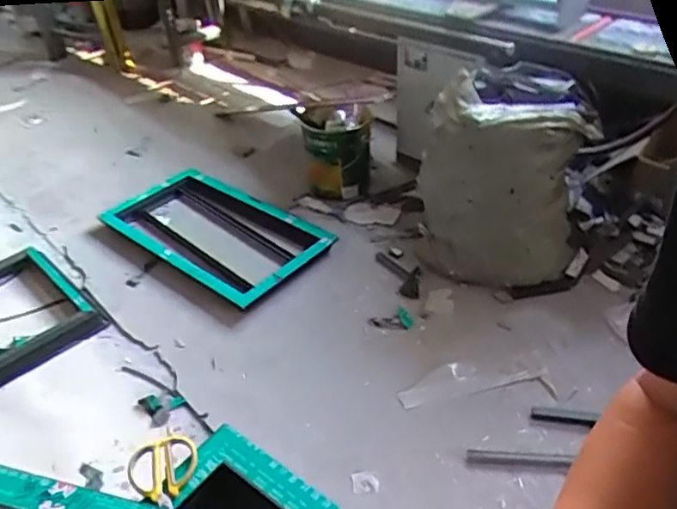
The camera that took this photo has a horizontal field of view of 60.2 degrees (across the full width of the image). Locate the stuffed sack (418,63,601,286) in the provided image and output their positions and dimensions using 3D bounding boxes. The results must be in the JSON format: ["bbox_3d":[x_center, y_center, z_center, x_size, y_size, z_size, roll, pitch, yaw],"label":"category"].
[{"bbox_3d":[0.493,-0.202,1.812,0.481,0.624,0.367,4,38,10],"label":"stuffed sack"}]

